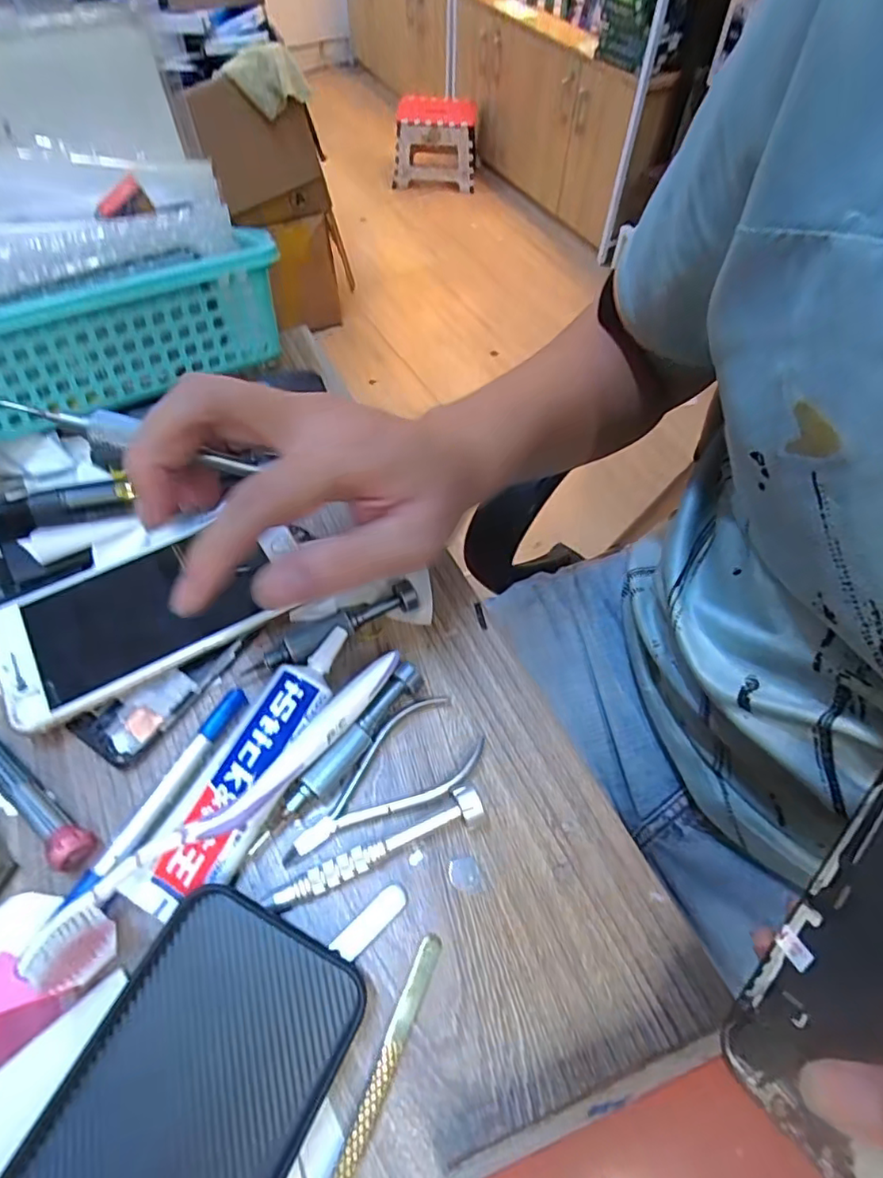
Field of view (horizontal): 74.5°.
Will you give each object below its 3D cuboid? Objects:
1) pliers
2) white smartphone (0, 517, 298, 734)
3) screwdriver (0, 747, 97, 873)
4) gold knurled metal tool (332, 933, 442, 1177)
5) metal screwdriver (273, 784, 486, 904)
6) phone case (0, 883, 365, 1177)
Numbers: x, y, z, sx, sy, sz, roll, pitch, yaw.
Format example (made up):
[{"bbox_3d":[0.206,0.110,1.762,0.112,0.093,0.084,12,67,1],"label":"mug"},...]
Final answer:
[{"bbox_3d":[-0.025,0.092,0.266,0.044,0.008,0.100,39,64,21],"label":"pliers"},{"bbox_3d":[-0.151,0.007,0.303,0.149,0.009,0.075,-27,62,-17],"label":"white smartphone"},{"bbox_3d":[-0.191,0.089,0.258,0.096,0.017,0.016,31,62,17],"label":"screwdriver"},{"bbox_3d":[-0.030,0.192,0.202,0.008,0.008,0.133,22,59,12],"label":"gold knurled metal tool"},{"bbox_3d":[-0.025,0.112,0.248,0.092,0.017,0.015,-22,60,-15],"label":"metal screwdriver"},{"bbox_3d":[-0.099,0.194,0.194,0.083,0.014,0.160,24,60,14],"label":"phone case"}]

